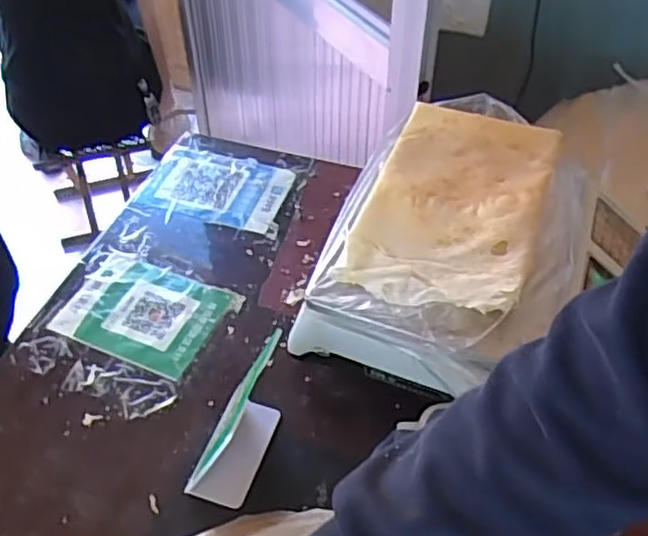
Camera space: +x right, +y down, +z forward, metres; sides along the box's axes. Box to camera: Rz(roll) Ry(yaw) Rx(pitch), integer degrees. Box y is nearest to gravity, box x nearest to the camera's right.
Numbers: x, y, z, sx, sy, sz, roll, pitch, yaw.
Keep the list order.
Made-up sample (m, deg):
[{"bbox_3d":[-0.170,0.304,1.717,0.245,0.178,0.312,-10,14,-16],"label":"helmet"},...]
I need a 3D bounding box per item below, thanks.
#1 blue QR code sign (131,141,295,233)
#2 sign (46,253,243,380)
[{"bbox_3d":[-0.147,-0.114,0.949,0.189,0.010,0.133,14,55,11],"label":"blue QR code sign"},{"bbox_3d":[-0.209,0.049,0.797,0.179,0.005,0.130,18,52,14],"label":"sign"}]

